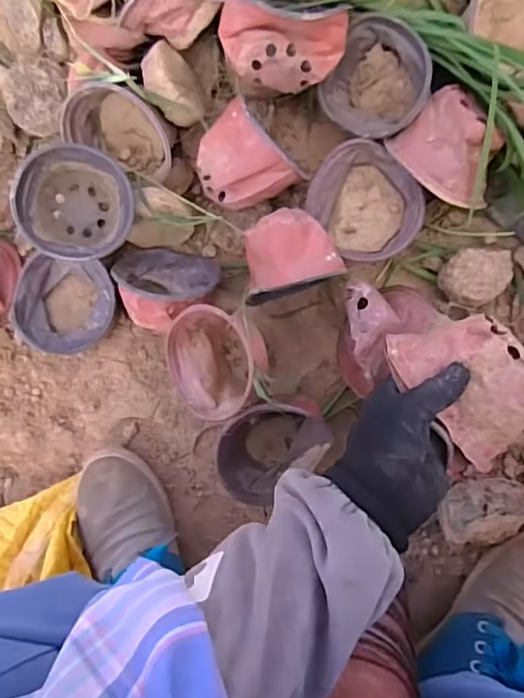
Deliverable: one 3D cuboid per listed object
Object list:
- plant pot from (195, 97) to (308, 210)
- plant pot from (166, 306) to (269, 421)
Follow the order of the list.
[{"bbox_3d":[-0.019,-0.165,0.504,0.072,0.068,0.089,-41,84,7],"label":"plant pot"},{"bbox_3d":[-0.030,0.012,0.512,0.108,0.077,0.102,6,97,48],"label":"plant pot"}]

